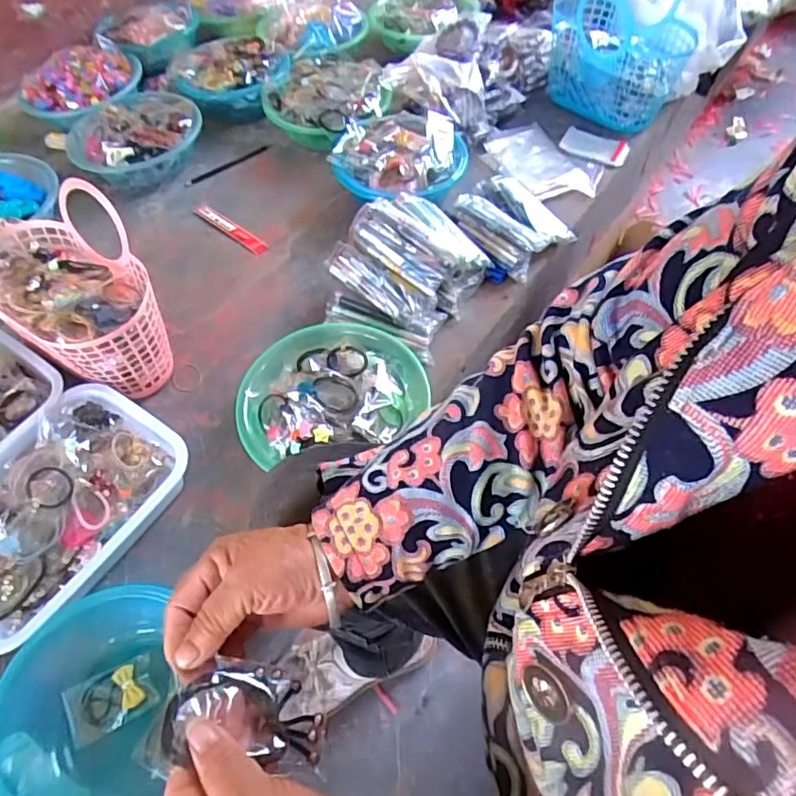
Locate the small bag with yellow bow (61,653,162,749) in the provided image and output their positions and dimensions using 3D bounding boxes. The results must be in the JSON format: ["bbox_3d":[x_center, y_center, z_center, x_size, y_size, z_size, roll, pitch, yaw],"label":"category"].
[{"bbox_3d":[-0.299,0.313,0.598,0.086,0.012,0.056,-26,60,-13],"label":"small bag with yellow bow"}]

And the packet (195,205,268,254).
[{"bbox_3d":[-0.294,-0.296,0.997,0.182,0.011,0.022,37,66,23],"label":"packet"}]

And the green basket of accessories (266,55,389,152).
[{"bbox_3d":[-0.123,-0.584,1.118,0.244,0.091,0.242,-1,57,2],"label":"green basket of accessories"}]

